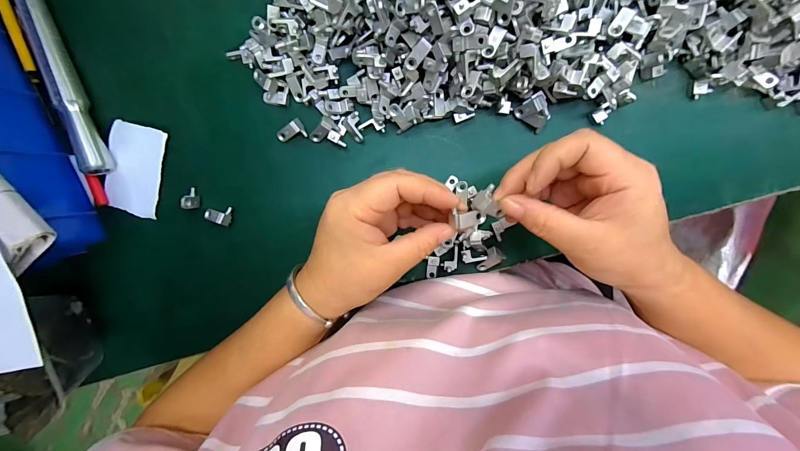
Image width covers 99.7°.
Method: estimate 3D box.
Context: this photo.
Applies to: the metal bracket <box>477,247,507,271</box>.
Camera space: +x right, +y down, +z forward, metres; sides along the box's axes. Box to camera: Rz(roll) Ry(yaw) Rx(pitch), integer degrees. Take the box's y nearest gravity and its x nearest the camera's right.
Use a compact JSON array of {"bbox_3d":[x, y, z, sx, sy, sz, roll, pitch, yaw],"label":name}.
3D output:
[{"bbox_3d":[0.077,0.029,0.290,0.025,0.007,0.015,-31,95,7],"label":"metal bracket"}]

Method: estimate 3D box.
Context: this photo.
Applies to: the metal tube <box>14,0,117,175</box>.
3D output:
[{"bbox_3d":[-0.288,-0.148,0.276,0.018,0.024,0.214,-16,96,6],"label":"metal tube"}]

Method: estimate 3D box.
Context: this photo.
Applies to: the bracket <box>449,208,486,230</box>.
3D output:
[{"bbox_3d":[0.046,-0.004,0.223,0.023,0.005,0.012,-4,100,-16],"label":"bracket"}]

